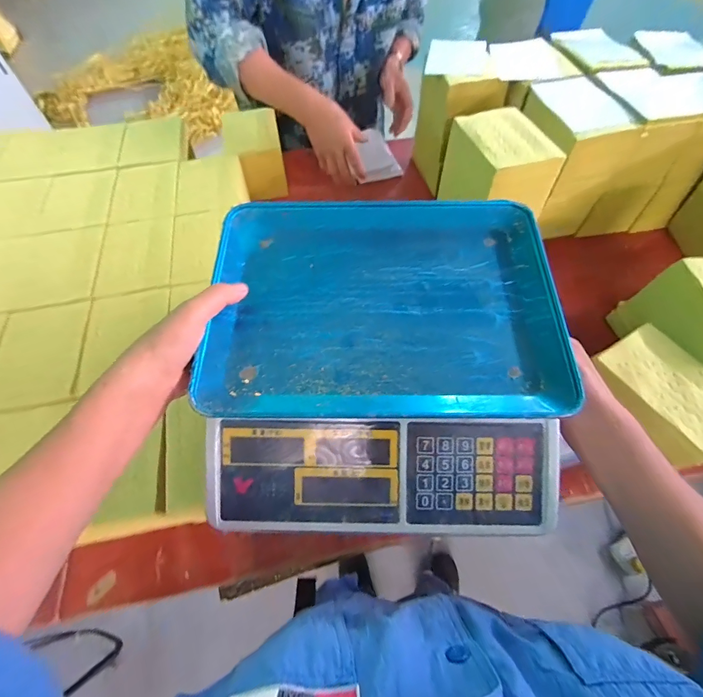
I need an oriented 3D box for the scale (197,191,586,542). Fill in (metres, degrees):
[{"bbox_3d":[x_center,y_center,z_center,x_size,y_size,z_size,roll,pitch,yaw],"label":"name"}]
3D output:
[{"bbox_3d":[0.029,0.006,0.361,0.319,0.098,0.322,0,61,0],"label":"scale"}]

